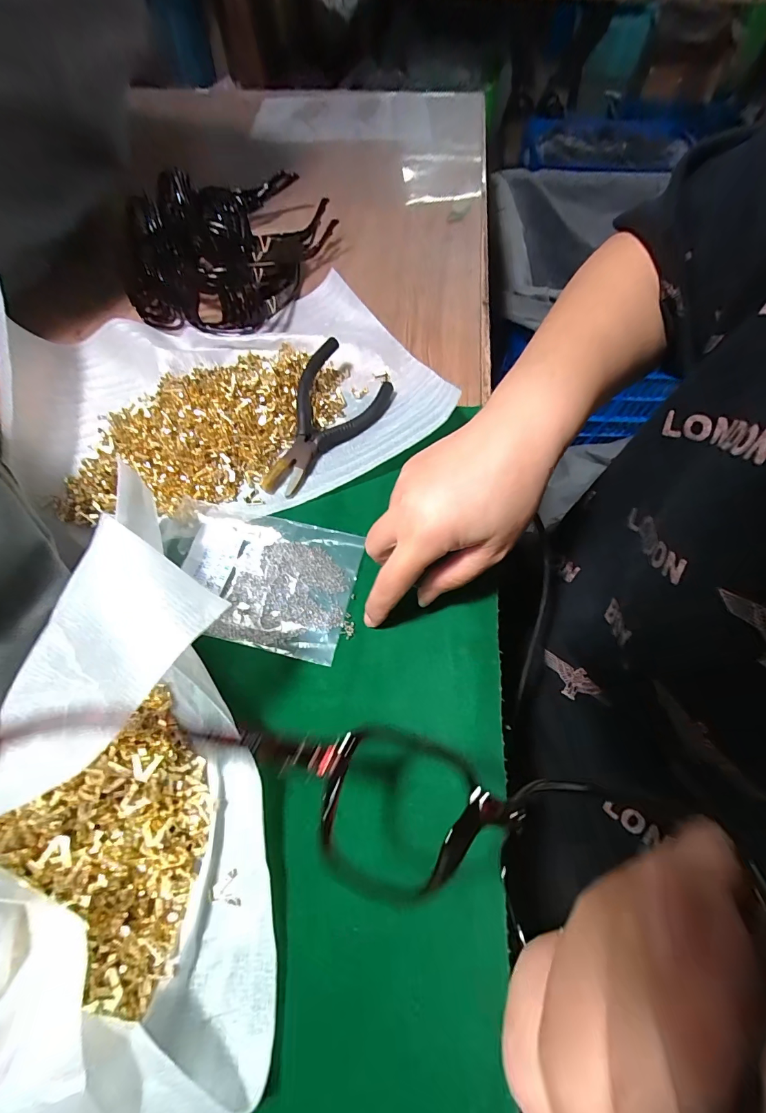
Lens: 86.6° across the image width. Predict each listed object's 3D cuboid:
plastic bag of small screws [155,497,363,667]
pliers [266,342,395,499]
[{"bbox_3d":[-0.091,0.009,0.276,0.138,0.015,0.094,12,62,3],"label":"plastic bag of small screws"},{"bbox_3d":[-0.050,-0.110,0.337,0.073,0.010,0.146,29,69,-4],"label":"pliers"}]

